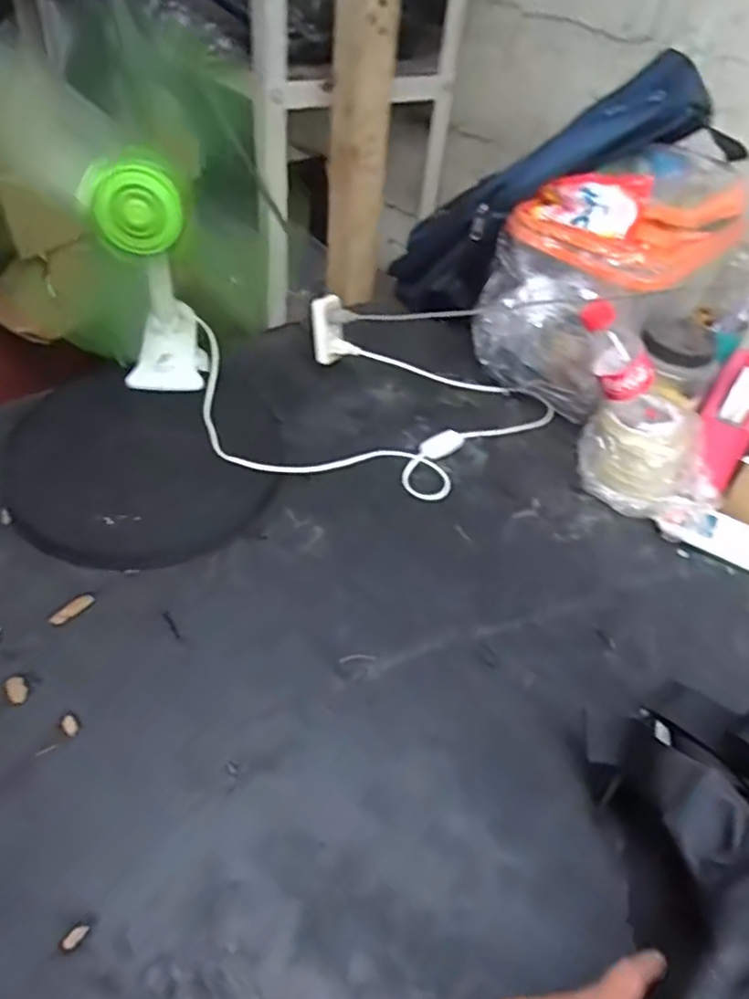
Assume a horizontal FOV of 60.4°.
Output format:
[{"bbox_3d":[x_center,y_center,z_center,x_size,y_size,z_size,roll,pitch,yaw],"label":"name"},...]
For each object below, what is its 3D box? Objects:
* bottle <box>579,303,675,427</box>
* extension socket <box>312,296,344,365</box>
[{"bbox_3d":[0.259,-0.131,0.665,0.050,0.153,0.049,-19,29,37],"label":"bottle"},{"bbox_3d":[-0.059,-0.209,0.802,0.038,0.078,0.034,-7,45,-14],"label":"extension socket"}]

